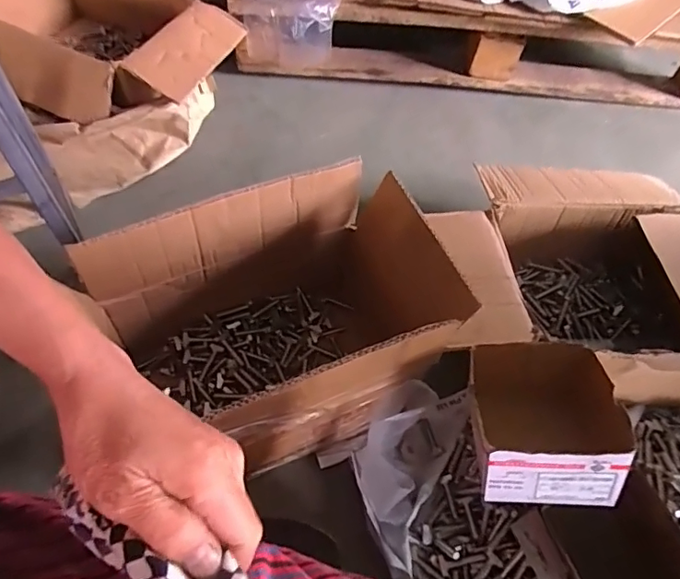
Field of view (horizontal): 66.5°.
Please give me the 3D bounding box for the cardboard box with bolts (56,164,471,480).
[{"bbox_3d":[-0.078,0.062,0.629,0.354,0.284,0.248,-19,64,-21],"label":"cardboard box with bolts"}]

